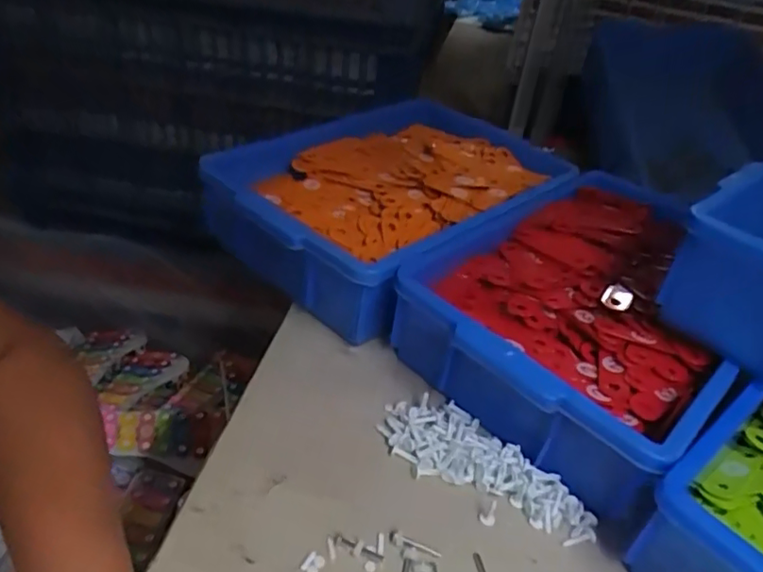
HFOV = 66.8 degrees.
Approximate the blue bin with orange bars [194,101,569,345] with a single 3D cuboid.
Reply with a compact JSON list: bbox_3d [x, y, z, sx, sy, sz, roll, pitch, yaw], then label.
[{"bbox_3d":[0.020,-0.095,0.660,0.248,0.117,0.382,34,45,30],"label":"blue bin with orange bars"}]

